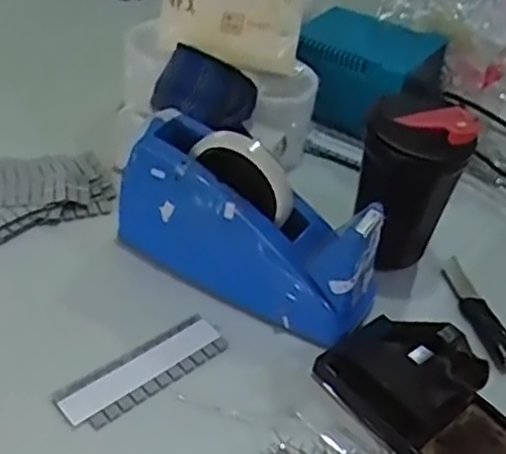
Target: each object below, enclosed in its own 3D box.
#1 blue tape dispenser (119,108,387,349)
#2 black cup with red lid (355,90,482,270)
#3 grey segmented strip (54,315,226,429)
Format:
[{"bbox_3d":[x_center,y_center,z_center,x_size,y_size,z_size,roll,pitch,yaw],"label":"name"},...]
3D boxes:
[{"bbox_3d":[-0.005,-0.005,0.549,0.209,0.111,0.065,23,43,17],"label":"blue tape dispenser"},{"bbox_3d":[0.118,-0.023,0.569,0.082,0.148,0.072,18,42,11],"label":"black cup with red lid"},{"bbox_3d":[-0.075,0.100,0.502,0.126,0.010,0.038,-28,52,-34],"label":"grey segmented strip"}]

